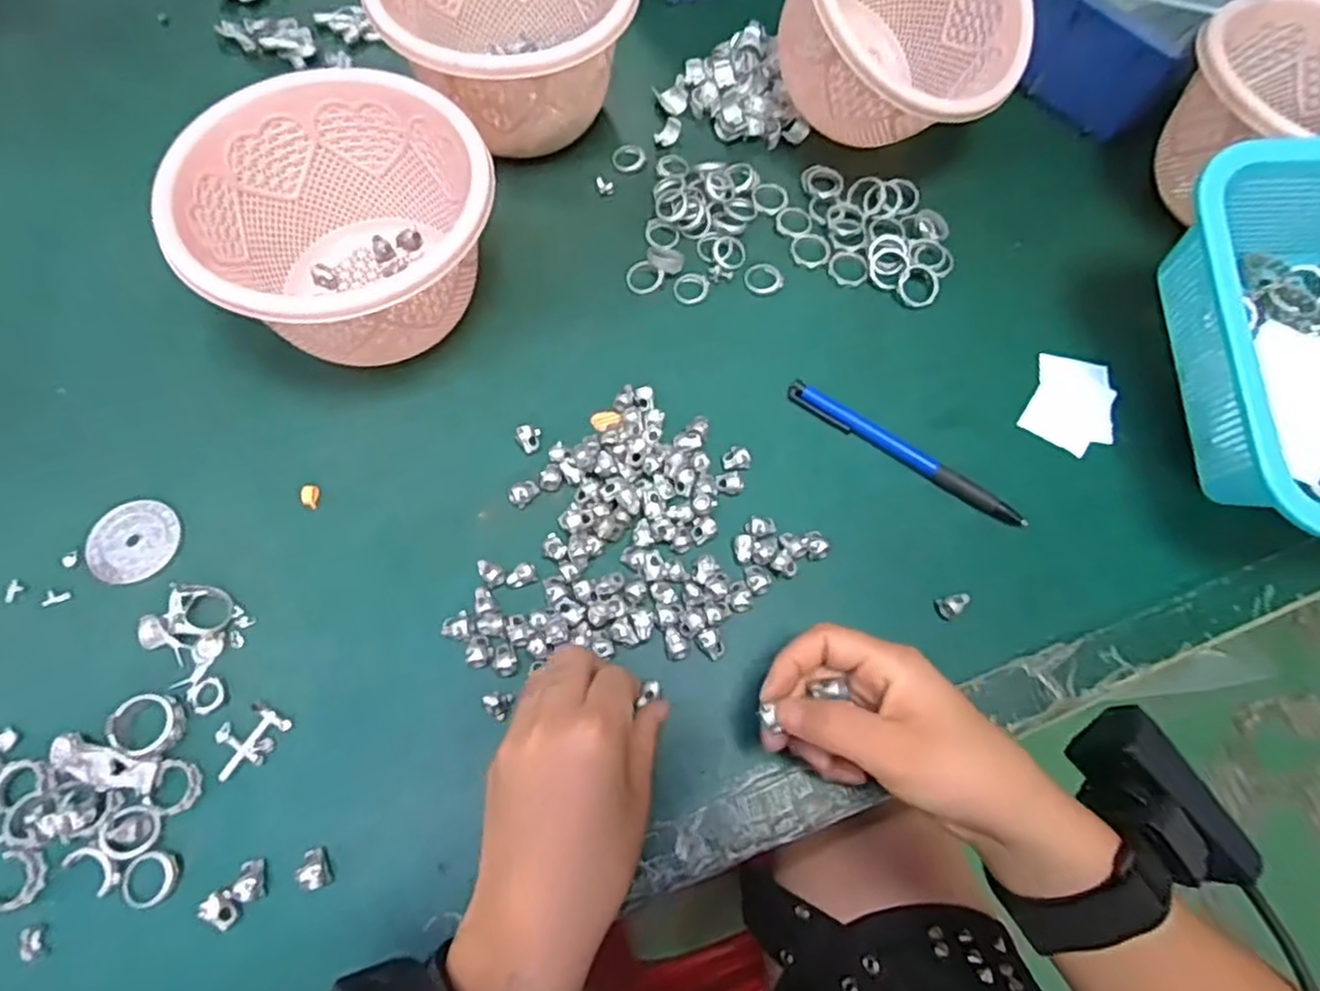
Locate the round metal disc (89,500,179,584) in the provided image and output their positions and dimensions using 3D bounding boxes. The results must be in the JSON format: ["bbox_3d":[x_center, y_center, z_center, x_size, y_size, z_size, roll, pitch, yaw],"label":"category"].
[{"bbox_3d":[-0.262,0.023,0.354,0.039,0.004,0.043,12,67,2],"label":"round metal disc"}]

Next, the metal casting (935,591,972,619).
[{"bbox_3d":[0.144,0.054,0.350,0.013,0.015,0.010,-23,70,-12],"label":"metal casting"}]

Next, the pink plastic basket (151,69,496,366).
[{"bbox_3d":[-0.164,-0.133,0.377,0.140,0.091,0.141,1,67,-2],"label":"pink plastic basket"}]

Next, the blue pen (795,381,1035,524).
[{"bbox_3d":[0.131,-0.023,0.385,0.139,0.009,0.013,33,70,10],"label":"blue pen"}]

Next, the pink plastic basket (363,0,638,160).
[{"bbox_3d":[-0.094,-0.277,0.437,0.139,0.089,0.134,-23,70,-12],"label":"pink plastic basket"}]

